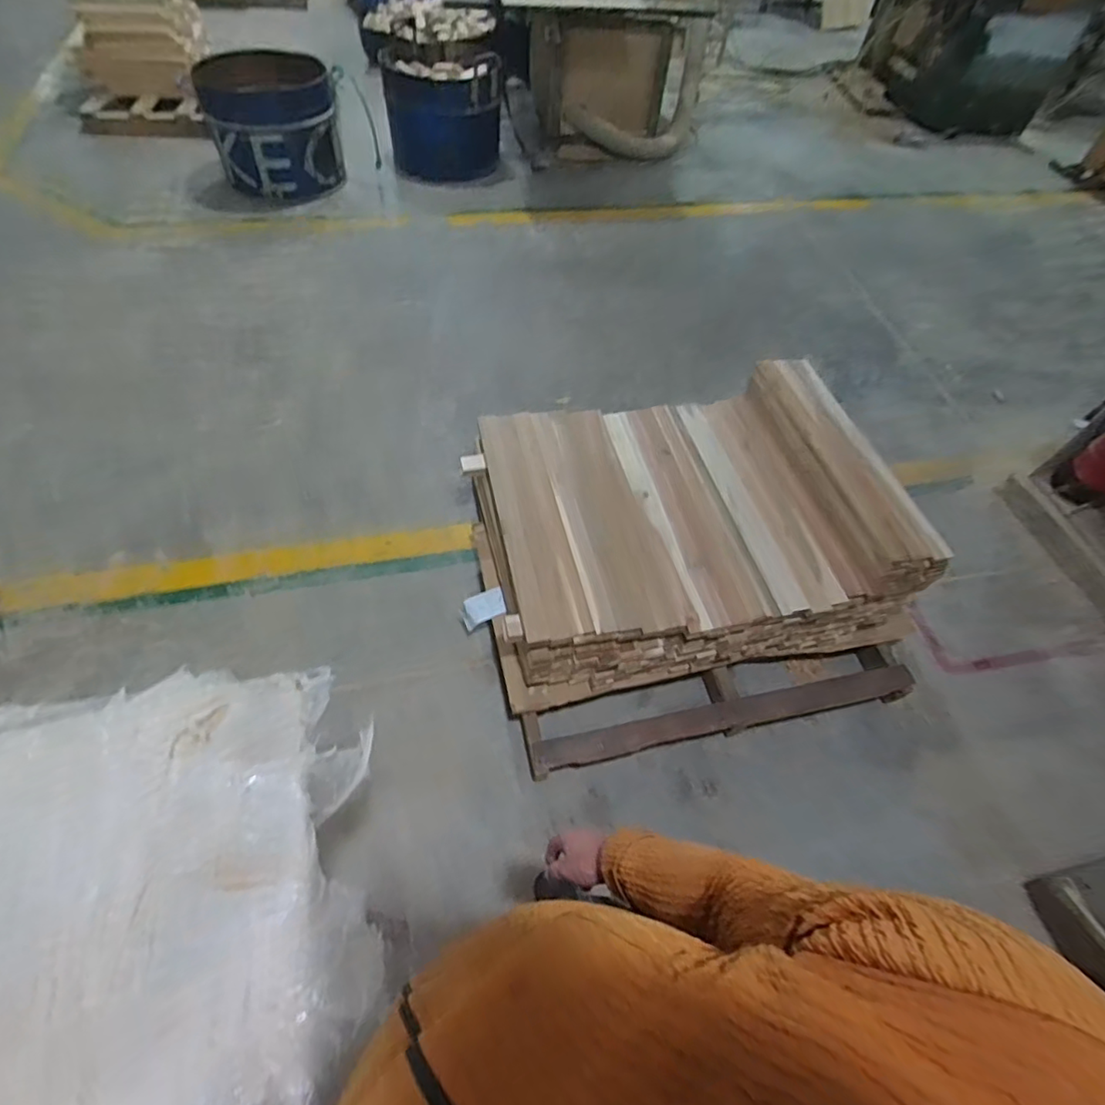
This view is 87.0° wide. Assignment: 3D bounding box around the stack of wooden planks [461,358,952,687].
[{"bbox_3d":[0.330,-0.098,1.518,0.981,0.286,0.734,-7,56,-10],"label":"stack of wooden planks"}]

